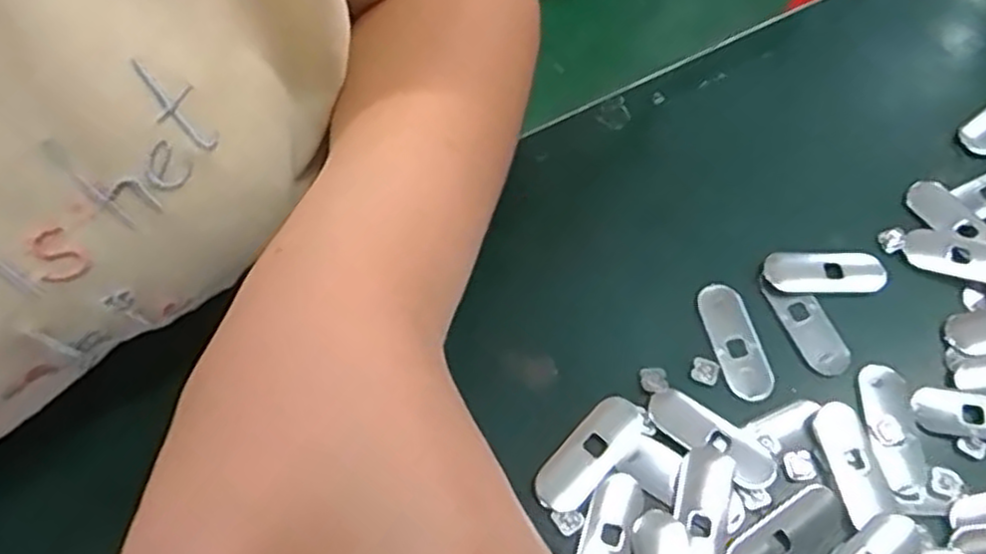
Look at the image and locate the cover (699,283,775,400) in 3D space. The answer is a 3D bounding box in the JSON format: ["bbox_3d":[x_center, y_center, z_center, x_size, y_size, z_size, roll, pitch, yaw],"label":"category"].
[{"bbox_3d":[0.099,0.025,0.298,0.020,0.004,0.050,-10,65,-8],"label":"cover"}]

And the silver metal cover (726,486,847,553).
[{"bbox_3d":[0.104,0.093,0.262,0.048,0.005,0.018,-29,69,-17],"label":"silver metal cover"}]

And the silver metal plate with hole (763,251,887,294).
[{"bbox_3d":[0.142,-0.003,0.313,0.051,0.004,0.020,3,63,-2],"label":"silver metal plate with hole"}]

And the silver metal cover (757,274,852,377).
[{"bbox_3d":[0.129,0.019,0.304,0.019,0.005,0.047,-19,66,-12],"label":"silver metal cover"}]

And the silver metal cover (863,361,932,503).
[{"bbox_3d":[0.154,0.058,0.281,0.017,0.004,0.052,2,63,-3],"label":"silver metal cover"}]

